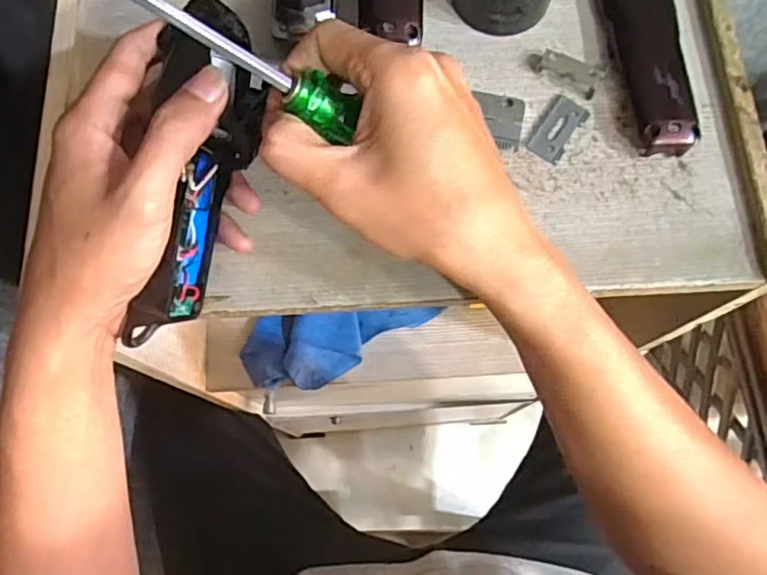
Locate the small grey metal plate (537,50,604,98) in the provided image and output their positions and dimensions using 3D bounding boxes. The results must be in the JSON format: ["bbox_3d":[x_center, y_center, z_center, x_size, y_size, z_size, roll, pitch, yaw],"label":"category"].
[{"bbox_3d":[0.107,-0.124,0.352,0.035,0.009,0.013,32,75,11],"label":"small grey metal plate"}]

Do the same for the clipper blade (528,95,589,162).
[{"bbox_3d":[0.099,-0.090,0.345,0.021,0.004,0.039,34,75,12],"label":"clipper blade"}]

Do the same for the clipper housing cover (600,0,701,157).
[{"bbox_3d":[0.154,-0.145,0.357,0.037,0.020,0.141,-4,71,0],"label":"clipper housing cover"}]

